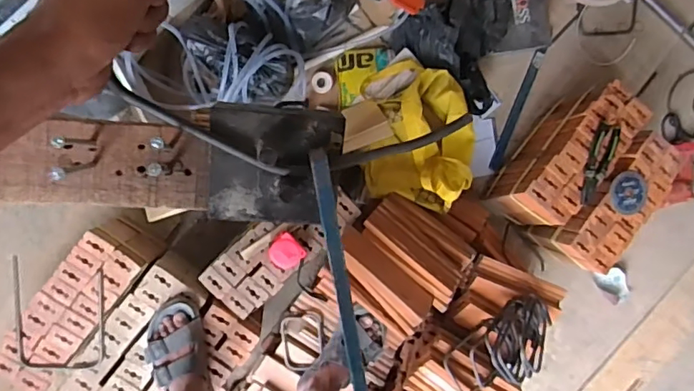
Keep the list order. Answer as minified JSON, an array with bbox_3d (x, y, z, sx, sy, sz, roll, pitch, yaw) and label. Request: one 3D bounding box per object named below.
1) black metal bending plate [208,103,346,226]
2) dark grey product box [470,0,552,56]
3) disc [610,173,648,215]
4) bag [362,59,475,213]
[{"bbox_3d":[-0.050,-0.020,0.362,0.089,0.021,0.080,3,95,-8],"label":"black metal bending plate"},{"bbox_3d":[0.411,-0.465,1.305,0.188,0.110,0.202,-7,96,-7],"label":"dark grey product box"},{"bbox_3d":[0.655,-0.005,1.195,0.096,0.013,0.096,-1,95,-8],"label":"disc"},{"bbox_3d":[0.165,-0.144,1.207,0.239,0.172,0.344,0,95,-8],"label":"bag"}]

